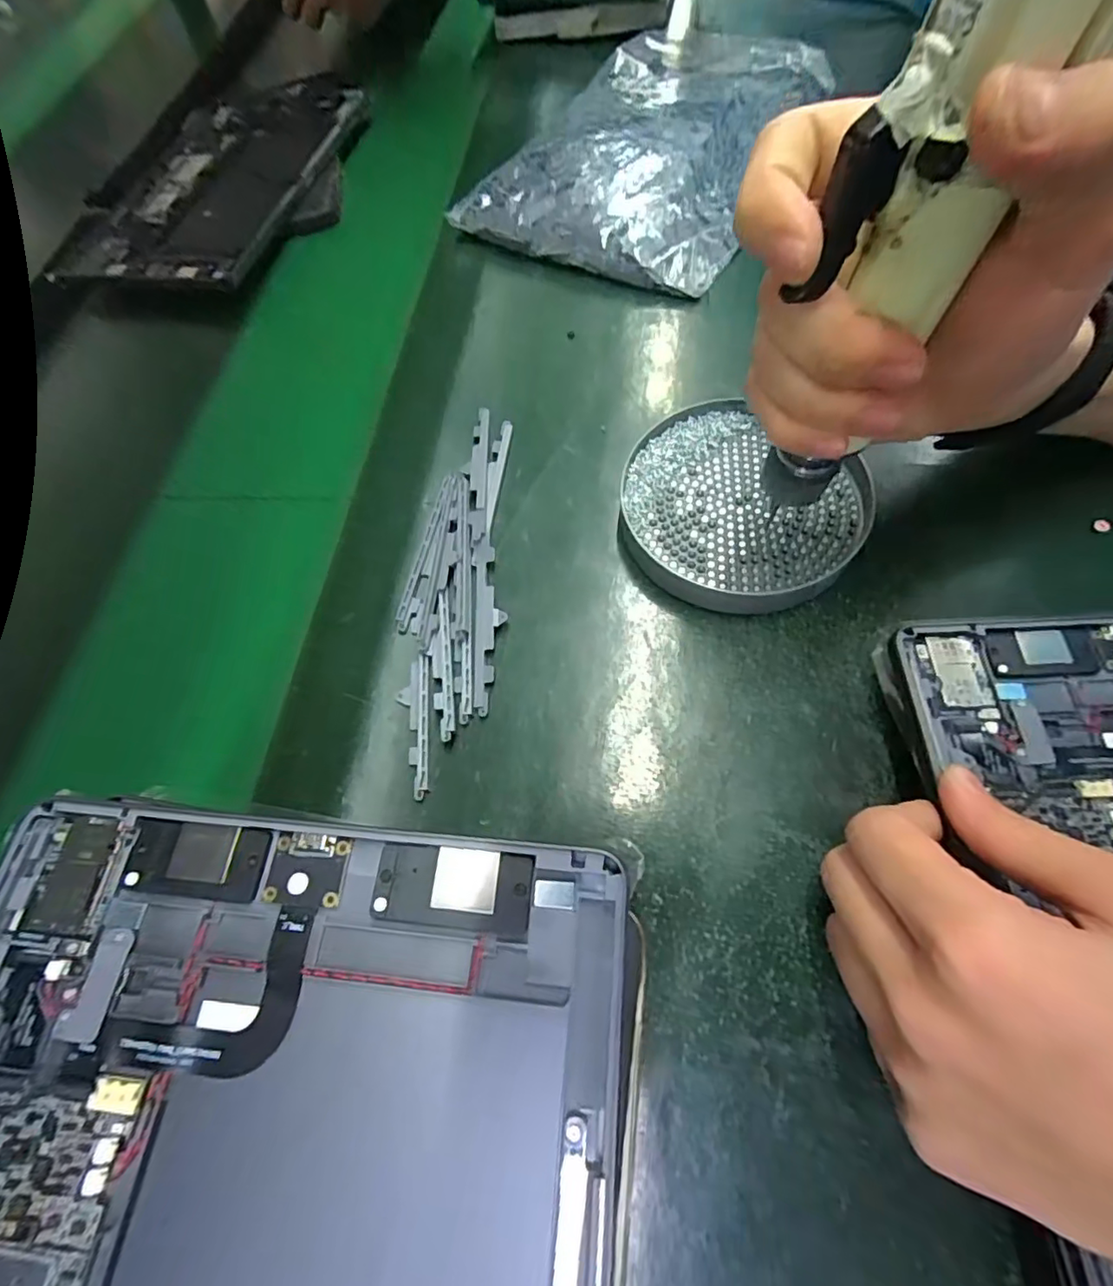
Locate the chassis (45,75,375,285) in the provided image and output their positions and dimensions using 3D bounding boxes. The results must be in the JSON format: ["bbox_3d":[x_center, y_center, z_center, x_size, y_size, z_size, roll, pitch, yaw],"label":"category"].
[{"bbox_3d":[-0.290,-0.390,0.469,0.215,0.016,0.280,13,69,13],"label":"chassis"}]

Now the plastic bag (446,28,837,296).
[{"bbox_3d":[0.071,-0.358,0.405,0.182,0.058,0.256,22,70,18],"label":"plastic bag"}]

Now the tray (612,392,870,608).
[{"bbox_3d":[0.085,-0.064,0.274,0.110,0.024,0.104,-3,64,7],"label":"tray"}]

